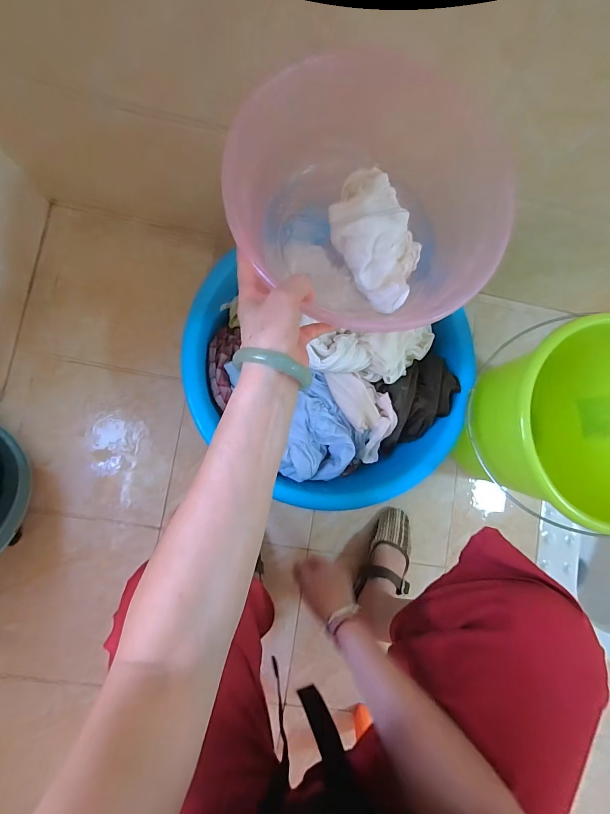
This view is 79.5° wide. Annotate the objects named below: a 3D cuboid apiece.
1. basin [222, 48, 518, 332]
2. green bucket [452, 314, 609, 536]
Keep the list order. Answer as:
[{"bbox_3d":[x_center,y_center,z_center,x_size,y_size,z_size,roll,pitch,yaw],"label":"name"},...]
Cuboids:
[{"bbox_3d":[0.071,-0.230,0.410,0.268,0.109,0.278,1,85,-8],"label":"basin"},{"bbox_3d":[0.428,0.023,0.652,0.278,0.304,0.277,1,85,-8],"label":"green bucket"}]

